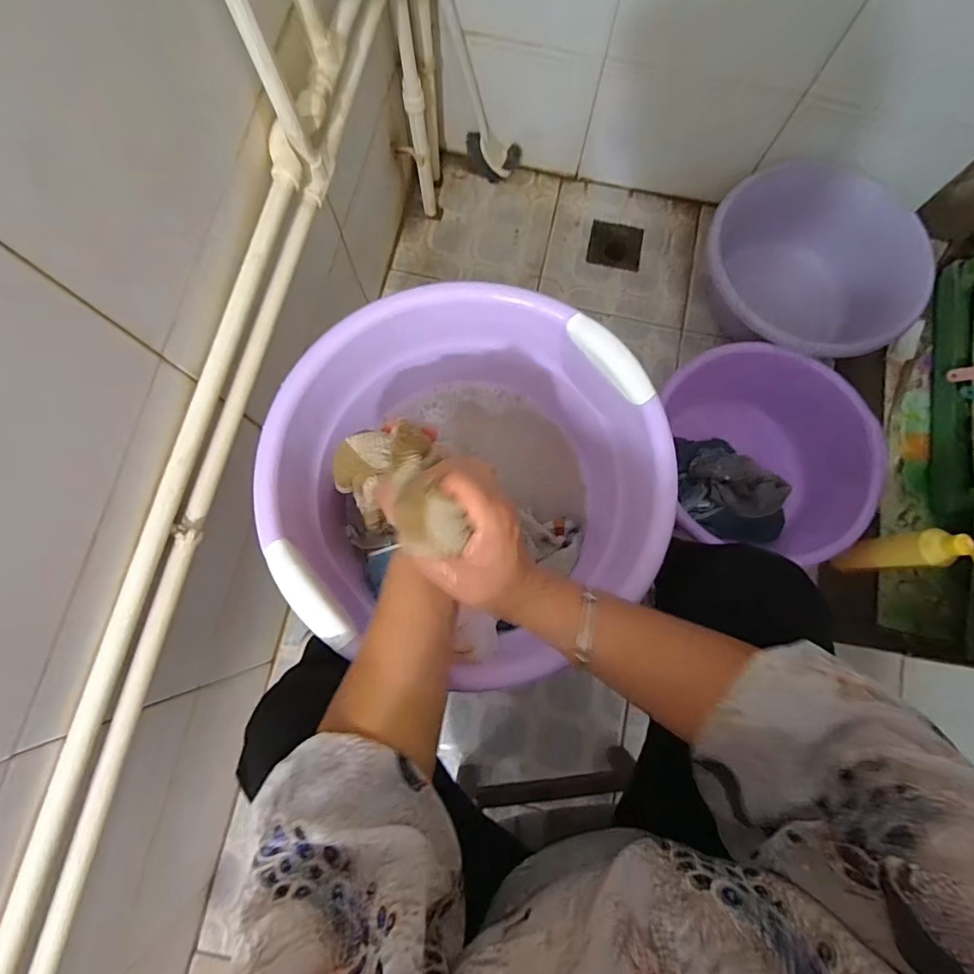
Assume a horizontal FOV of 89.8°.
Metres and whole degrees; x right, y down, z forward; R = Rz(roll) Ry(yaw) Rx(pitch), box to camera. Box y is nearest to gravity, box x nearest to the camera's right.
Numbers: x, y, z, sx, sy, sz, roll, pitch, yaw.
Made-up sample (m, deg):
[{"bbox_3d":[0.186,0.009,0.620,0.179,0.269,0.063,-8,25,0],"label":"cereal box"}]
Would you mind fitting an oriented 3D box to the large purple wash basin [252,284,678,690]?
[{"bbox_3d":[-0.023,-0.011,0.547,0.384,0.174,0.354,0,80,0],"label":"large purple wash basin"}]

